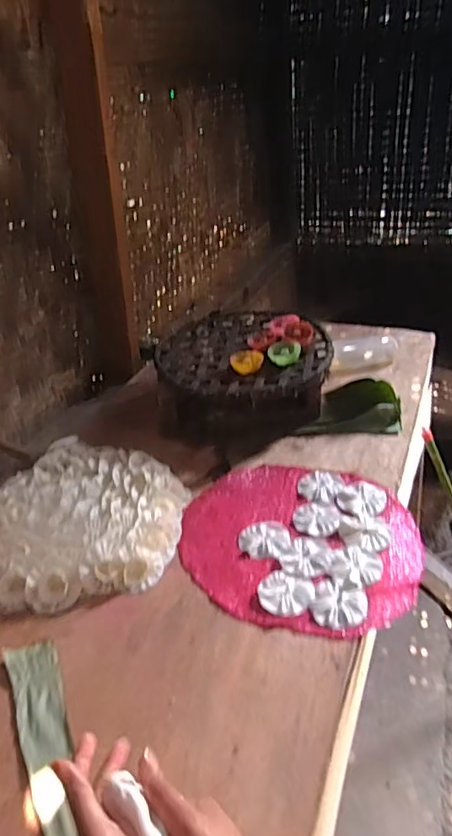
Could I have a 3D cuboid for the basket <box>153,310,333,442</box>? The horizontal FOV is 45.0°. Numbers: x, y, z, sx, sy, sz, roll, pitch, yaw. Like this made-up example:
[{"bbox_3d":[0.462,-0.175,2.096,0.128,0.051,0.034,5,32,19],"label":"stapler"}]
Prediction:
[{"bbox_3d":[0.042,-0.089,1.143,0.333,0.138,0.349,7,34,17],"label":"basket"}]

